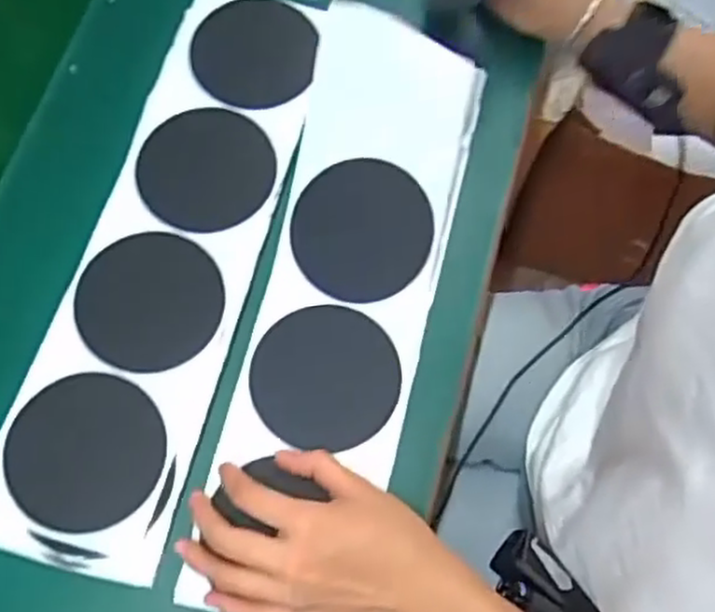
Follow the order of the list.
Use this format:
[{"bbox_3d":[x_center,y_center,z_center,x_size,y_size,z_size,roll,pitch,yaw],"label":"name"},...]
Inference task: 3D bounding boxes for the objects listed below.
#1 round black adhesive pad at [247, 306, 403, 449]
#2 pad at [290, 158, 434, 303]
[{"bbox_3d":[-0.020,0.044,0.473,0.091,0.005,0.089,0,70,-1],"label":"round black adhesive pad"},{"bbox_3d":[0.000,-0.049,0.484,0.091,0.010,0.092,39,97,16],"label":"pad"}]

